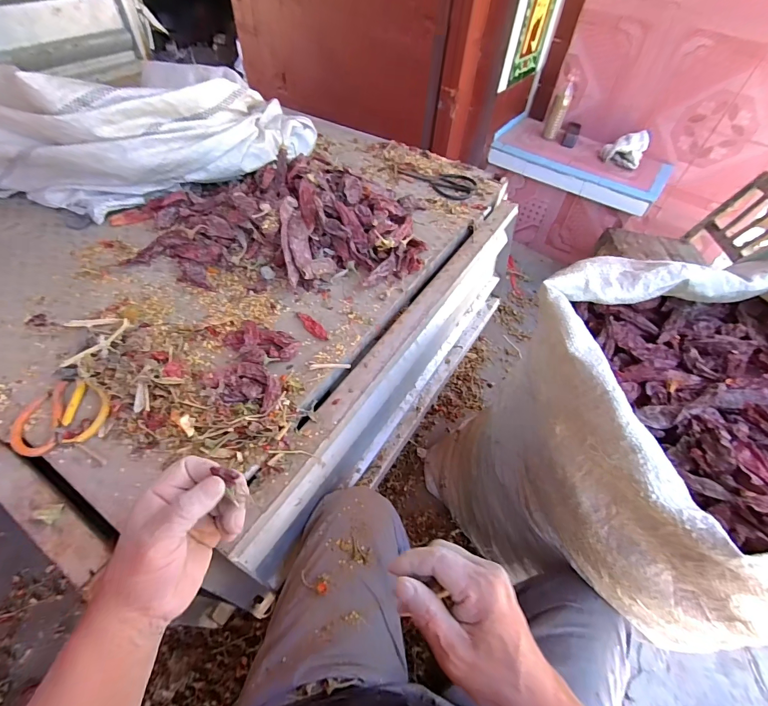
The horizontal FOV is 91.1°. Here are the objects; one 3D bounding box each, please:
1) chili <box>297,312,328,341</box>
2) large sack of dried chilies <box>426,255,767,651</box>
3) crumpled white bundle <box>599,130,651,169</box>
[{"bbox_3d":[-0.109,-0.042,0.564,0.019,0.012,0.071,-34,62,-27],"label":"chili"},{"bbox_3d":[0.409,0.200,0.614,0.514,0.737,0.410,0,52,-5],"label":"large sack of dried chilies"},{"bbox_3d":[0.829,-0.703,1.293,0.122,0.097,0.086,17,53,8],"label":"crumpled white bundle"}]

